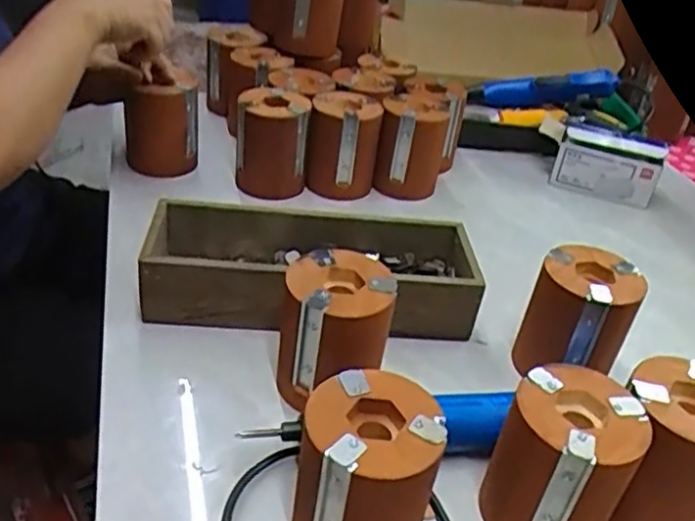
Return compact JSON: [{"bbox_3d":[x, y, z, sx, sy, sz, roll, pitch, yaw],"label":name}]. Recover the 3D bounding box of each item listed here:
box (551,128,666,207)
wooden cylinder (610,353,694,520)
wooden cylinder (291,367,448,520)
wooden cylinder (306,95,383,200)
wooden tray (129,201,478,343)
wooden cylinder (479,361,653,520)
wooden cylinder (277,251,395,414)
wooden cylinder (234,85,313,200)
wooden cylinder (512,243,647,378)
[{"bbox_3d":[0.317,-0.115,0.841,0.121,0.076,0.029,16,35,14],"label":"box"},{"bbox_3d":[0.208,0.126,0.446,0.075,0.101,0.085,22,37,22],"label":"wooden cylinder"},{"bbox_3d":[0.011,0.127,0.398,0.073,0.104,0.072,4,34,-3],"label":"wooden cylinder"},{"bbox_3d":[-0.003,-0.125,0.760,0.075,0.100,0.070,7,34,2],"label":"wooden cylinder"},{"bbox_3d":[-0.029,0.008,0.604,0.275,0.060,0.112,3,34,-4],"label":"wooden tray"},{"bbox_3d":[0.134,0.127,0.428,0.073,0.098,0.081,23,38,23],"label":"wooden cylinder"},{"bbox_3d":[-0.010,0.055,0.499,0.077,0.102,0.074,5,34,-2],"label":"wooden cylinder"},{"bbox_3d":[-0.082,-0.122,0.742,0.075,0.104,0.073,2,35,-6],"label":"wooden cylinder"},{"bbox_3d":[0.183,0.049,0.550,0.078,0.101,0.073,22,38,22],"label":"wooden cylinder"}]

